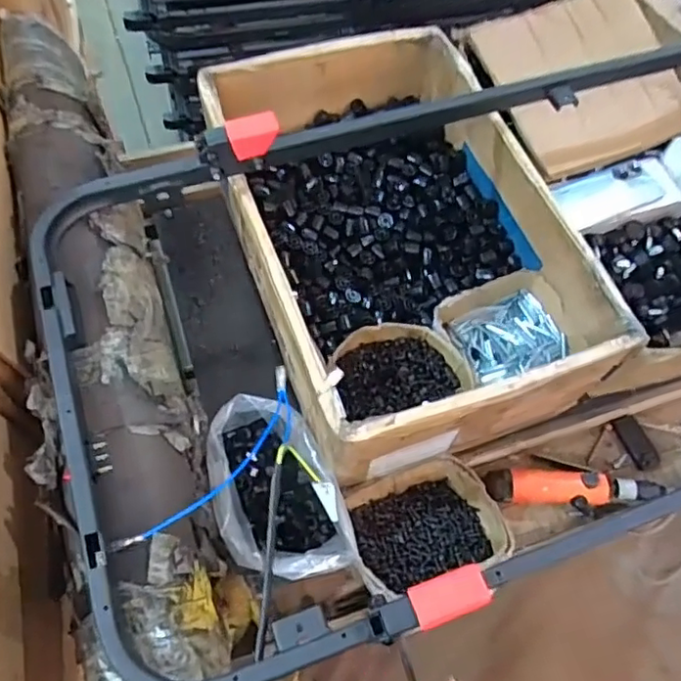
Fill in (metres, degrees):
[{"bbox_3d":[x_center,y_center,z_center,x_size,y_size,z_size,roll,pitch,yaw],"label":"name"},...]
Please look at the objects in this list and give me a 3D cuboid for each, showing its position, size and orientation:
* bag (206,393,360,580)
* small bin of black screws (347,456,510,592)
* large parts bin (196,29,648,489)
[{"bbox_3d":[-0.066,0.157,0.632,0.126,0.107,0.182,-15,64,-10],"label":"bag"},{"bbox_3d":[0.091,0.201,0.666,0.158,0.066,0.126,-12,64,-8],"label":"small bin of black screws"},{"bbox_3d":[0.064,-0.131,0.753,0.339,0.161,0.524,-17,65,-11],"label":"large parts bin"}]

